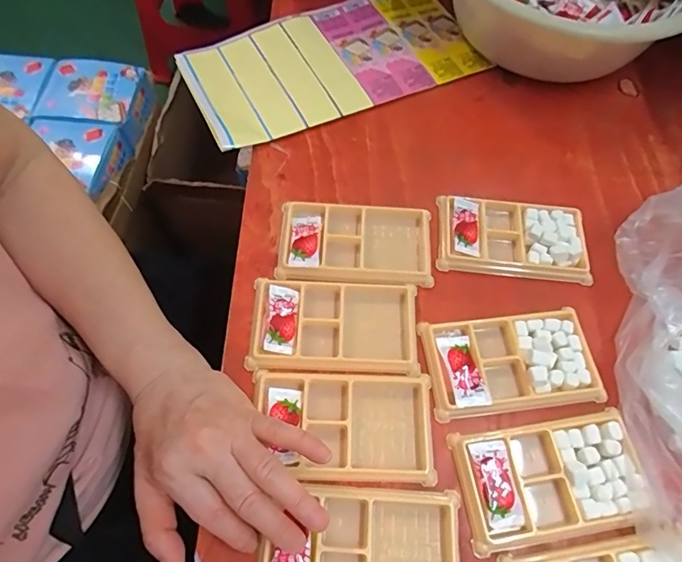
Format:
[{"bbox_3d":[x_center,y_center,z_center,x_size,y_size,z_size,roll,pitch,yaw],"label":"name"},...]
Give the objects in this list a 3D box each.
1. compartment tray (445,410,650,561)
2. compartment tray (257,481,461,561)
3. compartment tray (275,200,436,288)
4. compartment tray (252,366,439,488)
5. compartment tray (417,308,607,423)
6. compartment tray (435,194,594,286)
[{"bbox_3d":[0.152,0.143,0.335,0.129,0.013,0.076,-6,64,-5],"label":"compartment tray"},{"bbox_3d":[0.013,0.182,0.315,0.134,0.013,0.080,5,63,0],"label":"compartment tray"},{"bbox_3d":[0.012,-0.032,0.417,0.136,0.015,0.078,4,63,0],"label":"compartment tray"},{"bbox_3d":[0.002,0.109,0.352,0.132,0.015,0.077,2,63,-1],"label":"compartment tray"},{"bbox_3d":[0.136,0.065,0.370,0.133,0.017,0.077,-2,63,-3],"label":"compartment tray"},{"bbox_3d":[0.157,-0.040,0.425,0.132,0.018,0.071,7,63,1],"label":"compartment tray"}]

